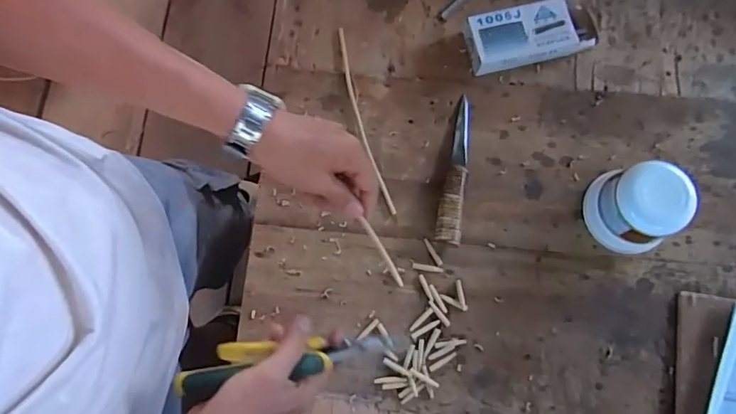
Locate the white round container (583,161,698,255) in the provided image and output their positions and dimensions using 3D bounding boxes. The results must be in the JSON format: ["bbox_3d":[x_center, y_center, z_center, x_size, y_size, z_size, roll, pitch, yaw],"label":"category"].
[{"bbox_3d":[0.284,0.000,0.526,0.075,0.080,0.082,0,77,1],"label":"white round container"}]

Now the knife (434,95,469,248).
[{"bbox_3d":[0.101,-0.044,0.572,0.028,0.022,0.179,9,77,3],"label":"knife"}]

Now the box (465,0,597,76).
[{"bbox_3d":[0.199,-0.207,0.599,0.155,0.037,0.066,-13,77,-2],"label":"box"}]

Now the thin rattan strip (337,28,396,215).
[{"bbox_3d":[-0.007,-0.104,0.591,0.014,0.012,0.235,-16,77,-3],"label":"thin rattan strip"}]

